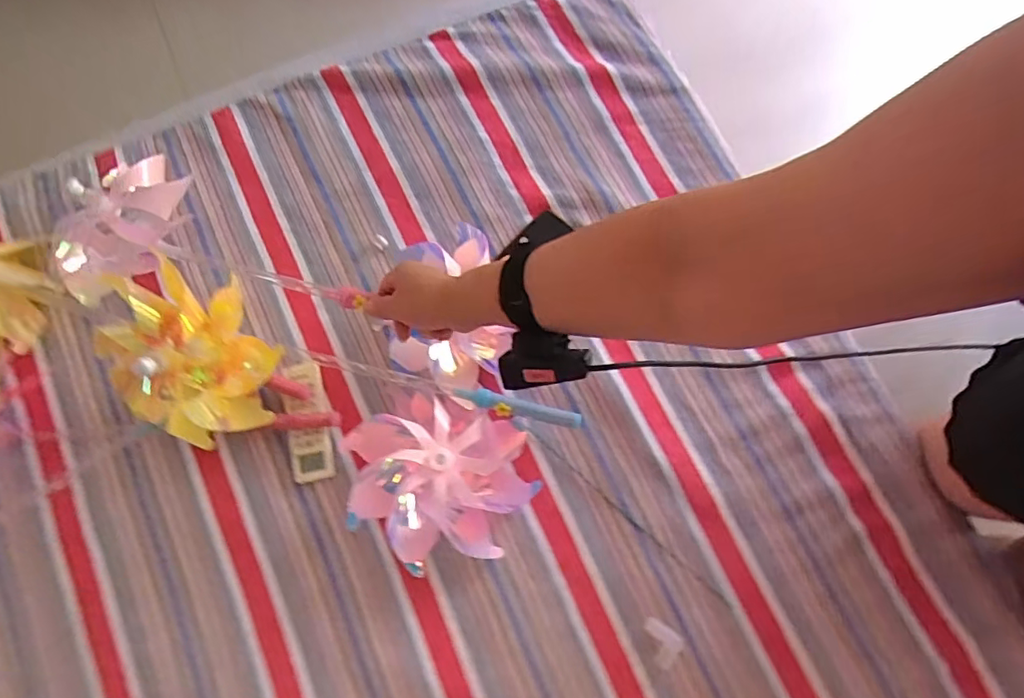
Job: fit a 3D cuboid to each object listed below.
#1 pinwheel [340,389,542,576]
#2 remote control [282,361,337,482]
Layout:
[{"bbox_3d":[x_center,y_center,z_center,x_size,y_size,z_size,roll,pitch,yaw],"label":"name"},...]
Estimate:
[{"bbox_3d":[-0.088,0.144,0.622,0.203,0.049,0.189,0,74,0],"label":"pinwheel"},{"bbox_3d":[-0.242,0.084,0.652,0.047,0.015,0.139,-14,75,-3],"label":"remote control"}]

